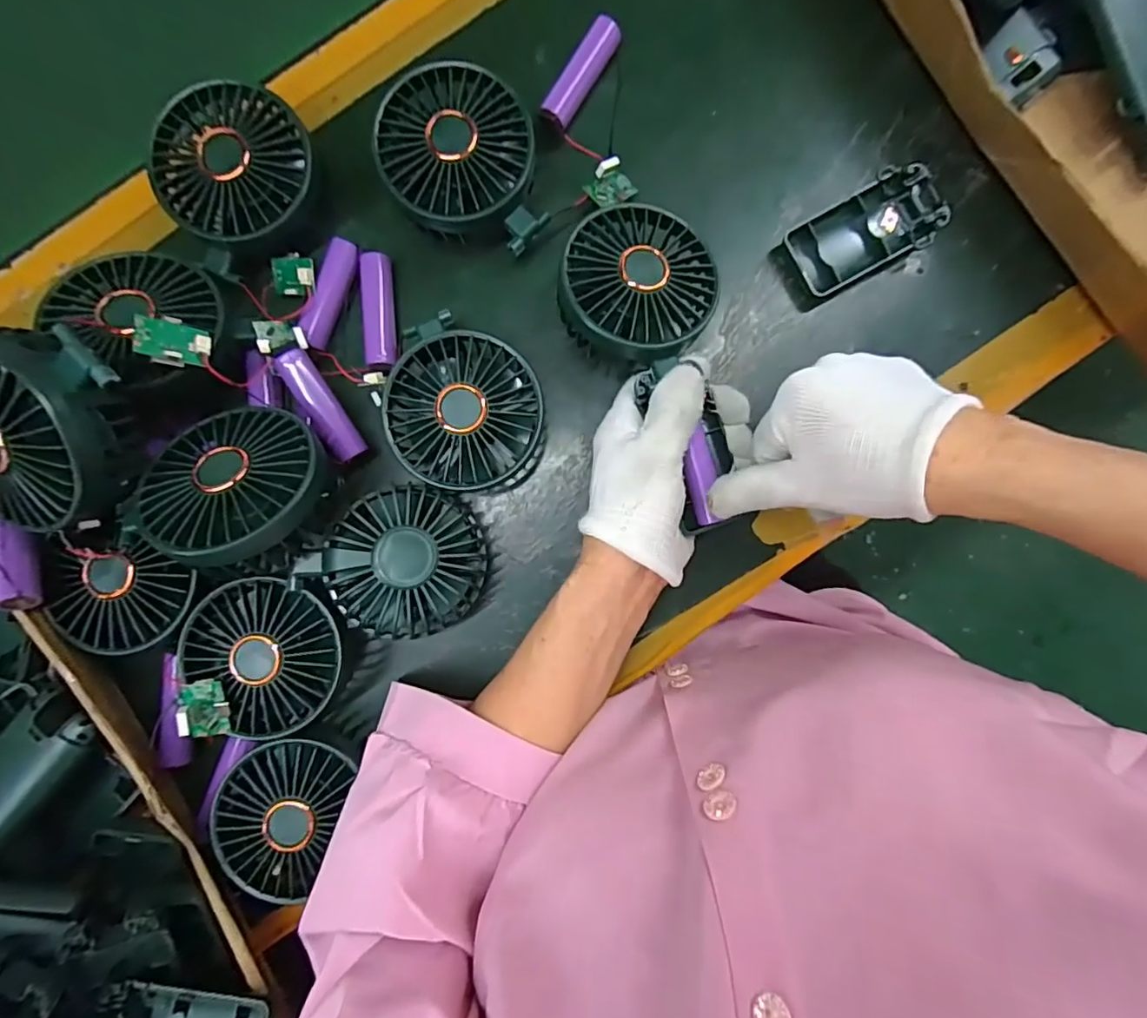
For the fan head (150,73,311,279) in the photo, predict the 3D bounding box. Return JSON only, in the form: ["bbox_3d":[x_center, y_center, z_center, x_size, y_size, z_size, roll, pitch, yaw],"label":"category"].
[{"bbox_3d":[-0.187,-0.189,0.314,0.082,0.035,0.083,-24,88,0],"label":"fan head"}]

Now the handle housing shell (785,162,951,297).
[{"bbox_3d":[0.179,-0.170,0.343,0.094,0.017,0.048,-25,88,0],"label":"handle housing shell"}]

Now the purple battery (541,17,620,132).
[{"bbox_3d":[0.005,-0.265,0.342,0.016,0.018,0.068,33,89,2],"label":"purple battery"}]

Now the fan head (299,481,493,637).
[{"bbox_3d":[-0.093,0.032,0.312,0.082,0.042,0.079,0,88,1],"label":"fan head"}]

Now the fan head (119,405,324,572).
[{"bbox_3d":[-0.169,-0.012,0.279,0.084,0.026,0.083,24,64,17],"label":"fan head"}]

